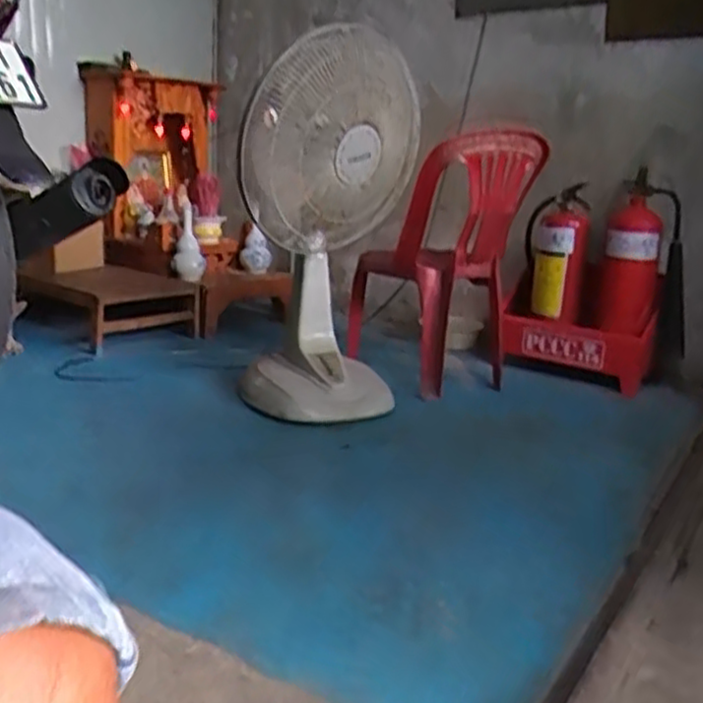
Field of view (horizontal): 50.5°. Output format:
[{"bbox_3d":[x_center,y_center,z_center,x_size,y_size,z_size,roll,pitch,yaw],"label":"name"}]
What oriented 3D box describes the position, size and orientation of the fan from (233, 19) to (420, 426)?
[{"bbox_3d":[-0.049,-0.188,1.399,0.303,0.693,0.303,6,15,0],"label":"fan"}]

